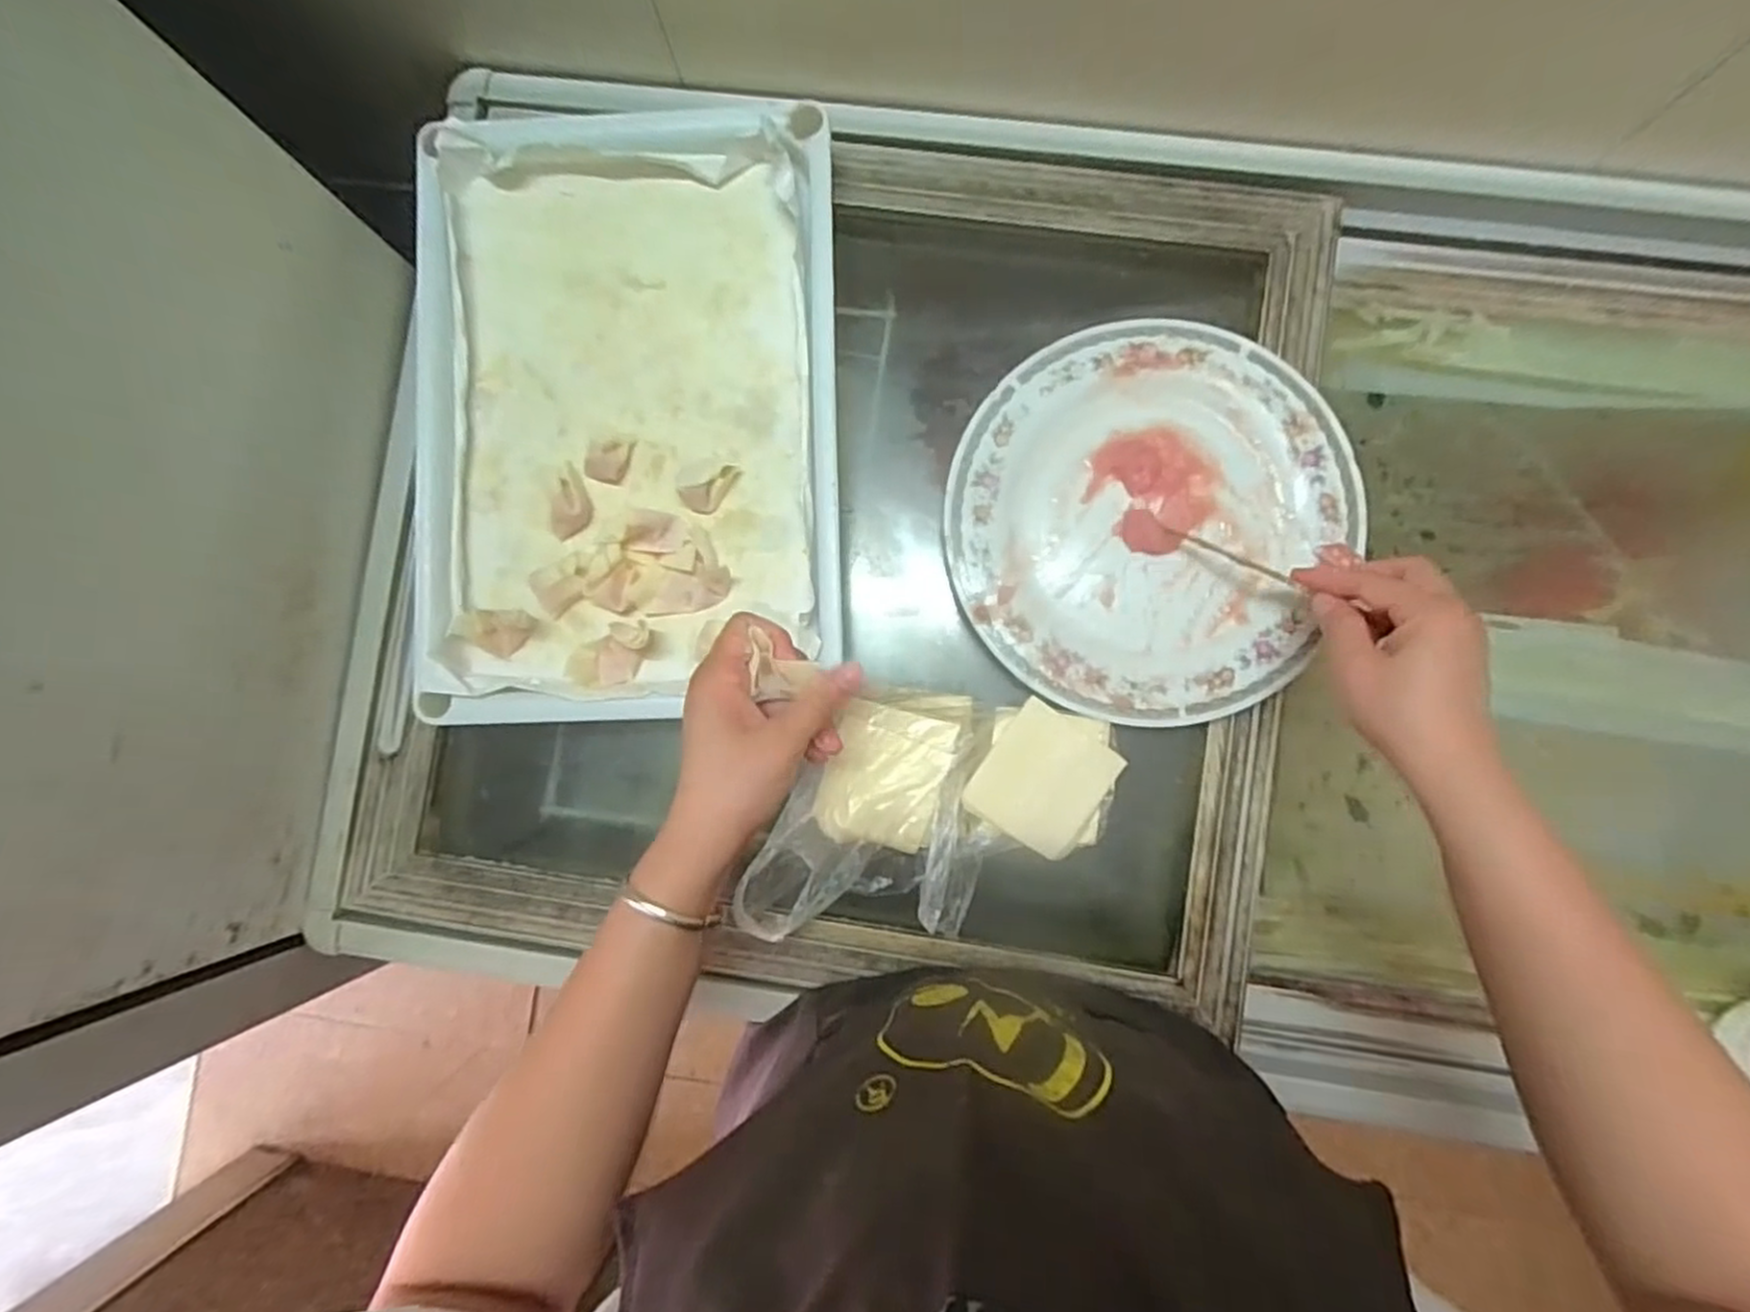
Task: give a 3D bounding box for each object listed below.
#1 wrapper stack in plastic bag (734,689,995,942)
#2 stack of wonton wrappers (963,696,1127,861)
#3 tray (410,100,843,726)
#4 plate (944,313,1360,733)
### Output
[{"bbox_3d":[-0.006,0.095,0.453,0.141,0.058,0.152,7,87,2],"label":"wrapper stack in plastic bag"},{"bbox_3d":[0.101,0.071,0.451,0.076,0.033,0.081,22,87,3],"label":"stack of wonton wrappers"},{"bbox_3d":[-0.156,-0.155,0.476,0.265,0.044,0.383,-2,86,2],"label":"tray"},{"bbox_3d":[0.167,-0.088,0.468,0.231,0.022,0.248,0,86,2],"label":"plate"}]

